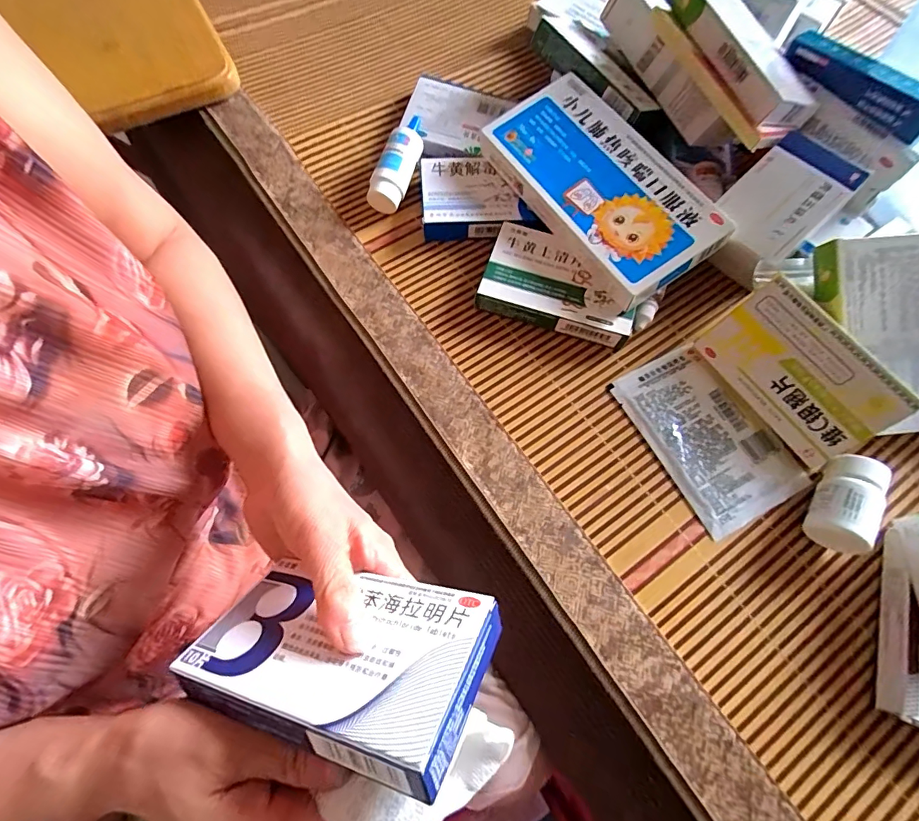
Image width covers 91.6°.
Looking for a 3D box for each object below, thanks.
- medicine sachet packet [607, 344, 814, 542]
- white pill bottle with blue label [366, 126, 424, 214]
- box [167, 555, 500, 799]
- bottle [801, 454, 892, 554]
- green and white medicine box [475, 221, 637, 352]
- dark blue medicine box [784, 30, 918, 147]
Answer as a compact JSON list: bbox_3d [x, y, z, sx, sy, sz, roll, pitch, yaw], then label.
[{"bbox_3d":[0.193,0.017,0.350,0.088,0.010,0.136,-26,72,-11],"label":"medicine sachet packet"},{"bbox_3d":[-0.058,-0.222,0.410,0.030,0.026,0.078,23,87,7],"label":"white pill bottle with blue label"},{"bbox_3d":[-0.054,0.104,0.197,0.133,0.013,0.071,2,31,23],"label":"box"},{"bbox_3d":[0.269,0.064,0.314,0.036,0.035,0.061,33,72,11],"label":"bottle"},{"bbox_3d":[0.086,-0.108,0.387,0.127,0.029,0.078,18,70,5],"label":"green and white medicine box"},{"bbox_3d":[0.329,-0.269,0.365,0.128,0.031,0.028,41,73,13],"label":"dark blue medicine box"}]

